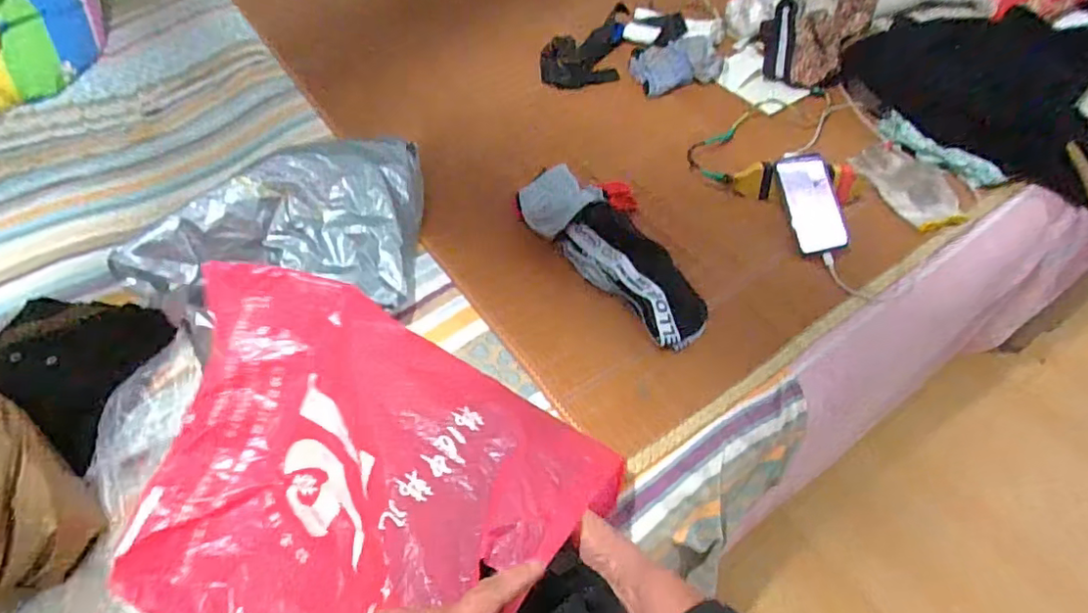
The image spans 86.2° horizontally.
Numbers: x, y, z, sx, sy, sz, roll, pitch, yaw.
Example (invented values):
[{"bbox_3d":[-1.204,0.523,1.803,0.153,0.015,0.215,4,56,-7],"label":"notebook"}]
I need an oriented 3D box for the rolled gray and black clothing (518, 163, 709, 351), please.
[{"bbox_3d":[0.113,-0.104,0.887,0.155,0.066,0.378,-35,60,-21],"label":"rolled gray and black clothing"}]

